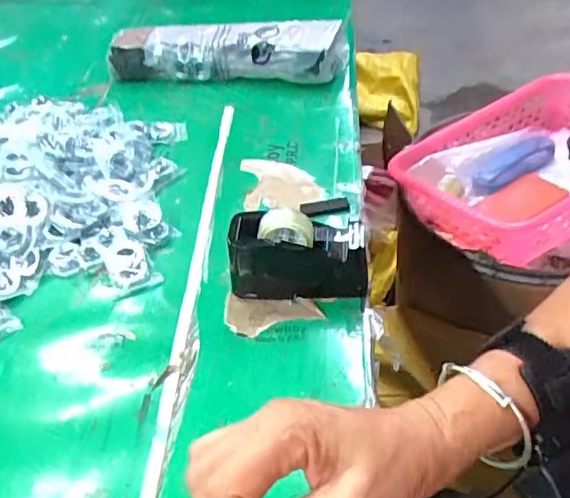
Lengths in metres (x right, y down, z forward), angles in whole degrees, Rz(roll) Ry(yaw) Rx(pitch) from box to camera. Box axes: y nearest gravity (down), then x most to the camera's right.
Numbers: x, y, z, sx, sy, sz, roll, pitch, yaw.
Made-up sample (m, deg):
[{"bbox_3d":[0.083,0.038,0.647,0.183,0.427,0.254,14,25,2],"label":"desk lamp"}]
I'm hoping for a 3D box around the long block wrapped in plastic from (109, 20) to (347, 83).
[{"bbox_3d":[-0.082,-0.260,0.756,0.315,0.060,0.074,3,47,11],"label":"long block wrapped in plastic"}]

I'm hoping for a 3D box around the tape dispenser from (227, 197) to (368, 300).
[{"bbox_3d":[0.007,-0.001,0.482,0.115,0.080,0.045,-5,46,3],"label":"tape dispenser"}]

